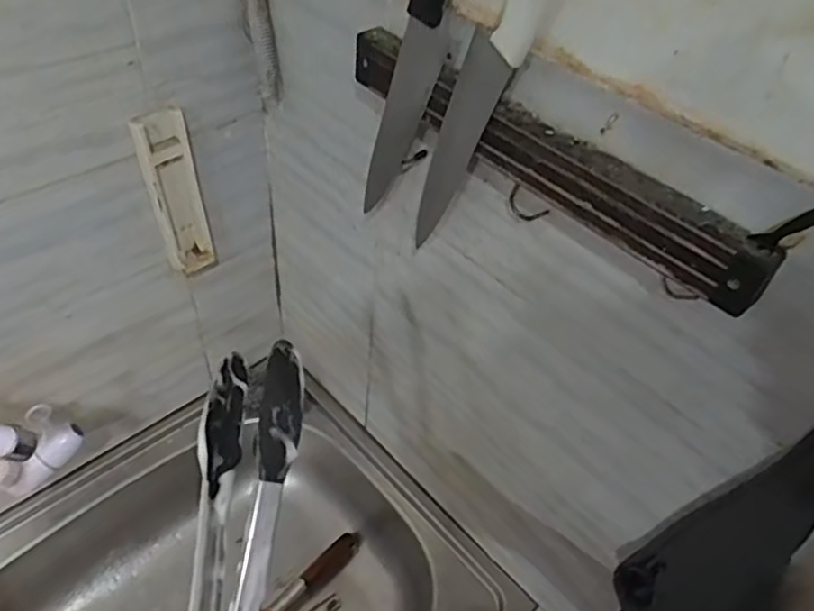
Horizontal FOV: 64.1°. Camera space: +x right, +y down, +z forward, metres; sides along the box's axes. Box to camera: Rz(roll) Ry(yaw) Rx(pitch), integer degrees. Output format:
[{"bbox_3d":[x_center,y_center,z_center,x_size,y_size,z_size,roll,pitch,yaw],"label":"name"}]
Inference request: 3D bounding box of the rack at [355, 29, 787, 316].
[{"bbox_3d":[0.083,-0.104,0.432,0.022,0.043,0.328,-32,57,-32],"label":"rack"}]

